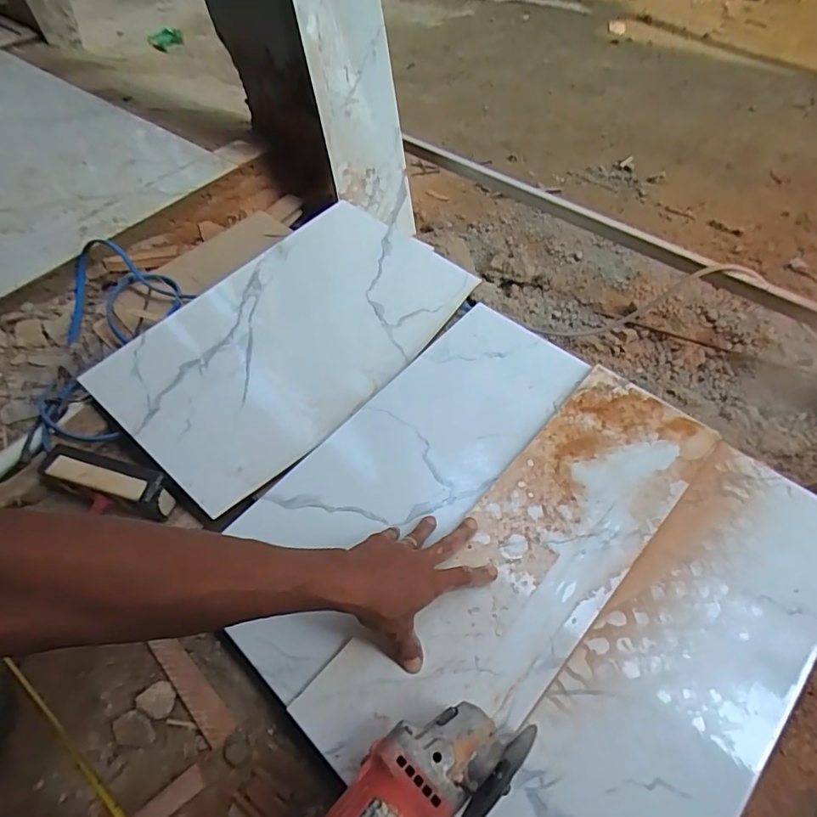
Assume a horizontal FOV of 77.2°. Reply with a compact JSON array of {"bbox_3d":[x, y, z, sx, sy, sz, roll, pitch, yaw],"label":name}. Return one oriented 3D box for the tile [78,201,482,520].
[{"bbox_3d":[-0.155,-0.113,0.723,0.315,0.016,0.493,36,63,23],"label":"tile"}]

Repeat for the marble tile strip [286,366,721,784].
[{"bbox_3d":[0.118,0.149,0.508,0.486,0.010,0.154,-41,65,-20],"label":"marble tile strip"}]

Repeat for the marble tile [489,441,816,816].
[{"bbox_3d":[0.234,0.238,0.446,0.155,0.007,0.489,37,66,25],"label":"marble tile"}]

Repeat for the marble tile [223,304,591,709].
[{"bbox_3d":[-0.004,0.060,0.586,0.185,0.010,0.488,35,65,27],"label":"marble tile"}]

